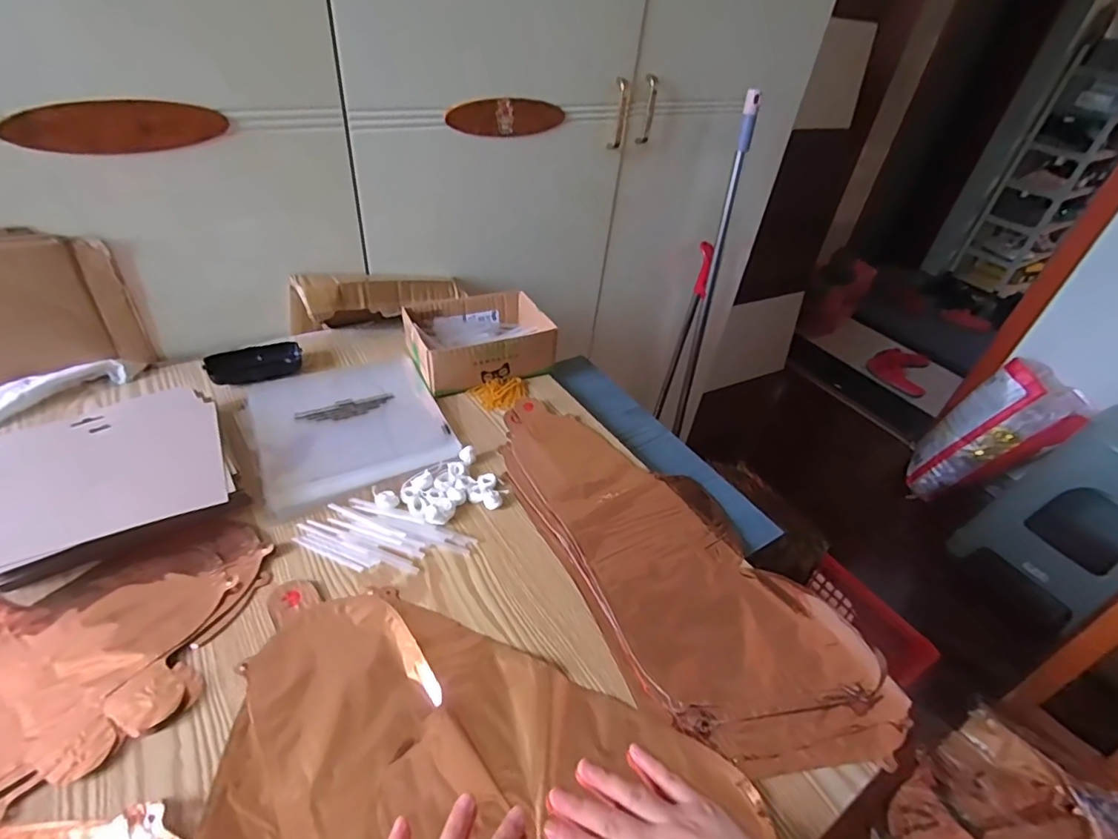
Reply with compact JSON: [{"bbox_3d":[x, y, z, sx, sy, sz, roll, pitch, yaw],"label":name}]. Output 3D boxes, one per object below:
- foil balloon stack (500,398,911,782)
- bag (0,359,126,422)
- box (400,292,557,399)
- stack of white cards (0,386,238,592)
[{"bbox_3d":[0.102,0.125,0.541,0.211,0.013,0.458,-19,47,-28],"label":"foil balloon stack"},{"bbox_3d":[-0.594,-0.027,0.595,0.178,0.028,0.069,-21,48,-30],"label":"bag"},{"bbox_3d":[-0.111,-0.115,0.742,0.180,0.064,0.147,-15,45,-25],"label":"box"},{"bbox_3d":[-0.431,0.055,0.511,0.197,0.038,0.192,-20,47,-29],"label":"stack of white cards"}]

